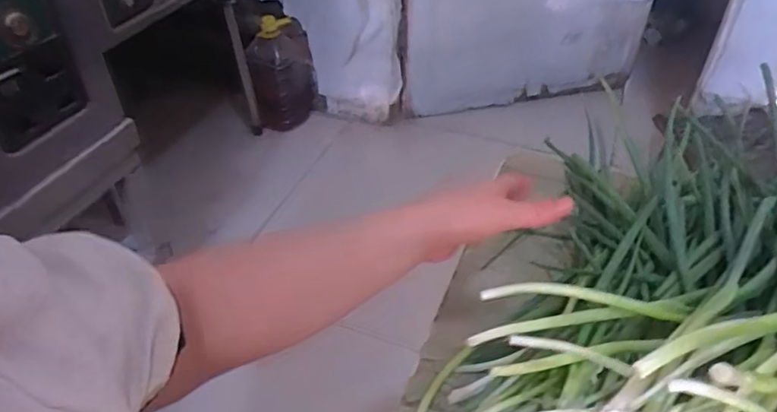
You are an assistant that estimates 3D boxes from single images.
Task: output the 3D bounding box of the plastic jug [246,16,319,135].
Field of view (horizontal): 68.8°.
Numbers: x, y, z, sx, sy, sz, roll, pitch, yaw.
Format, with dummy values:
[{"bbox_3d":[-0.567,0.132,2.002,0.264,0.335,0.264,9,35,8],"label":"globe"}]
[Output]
[{"bbox_3d":[-0.311,-0.382,1.718,0.188,0.316,0.209,-7,42,-8],"label":"plastic jug"}]

